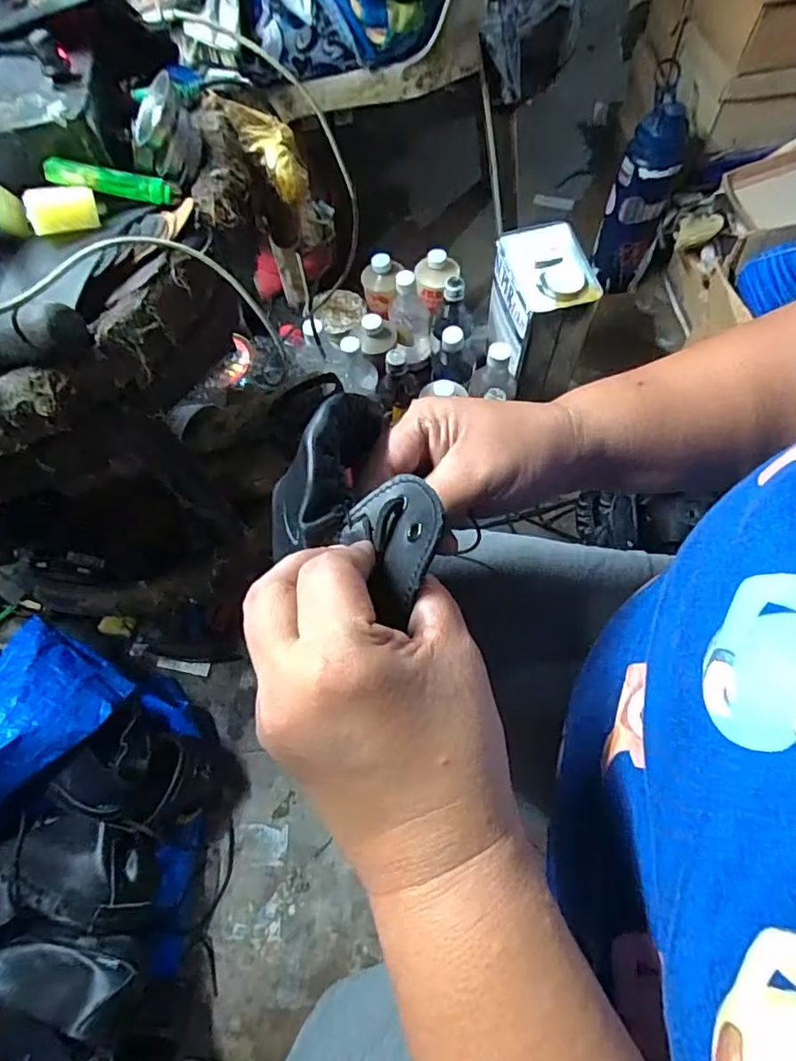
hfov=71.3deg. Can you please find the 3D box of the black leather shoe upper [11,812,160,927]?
[{"bbox_3d":[-0.333,0.355,0.588,0.147,0.065,0.091,8,68,6],"label":"black leather shoe upper"}]

